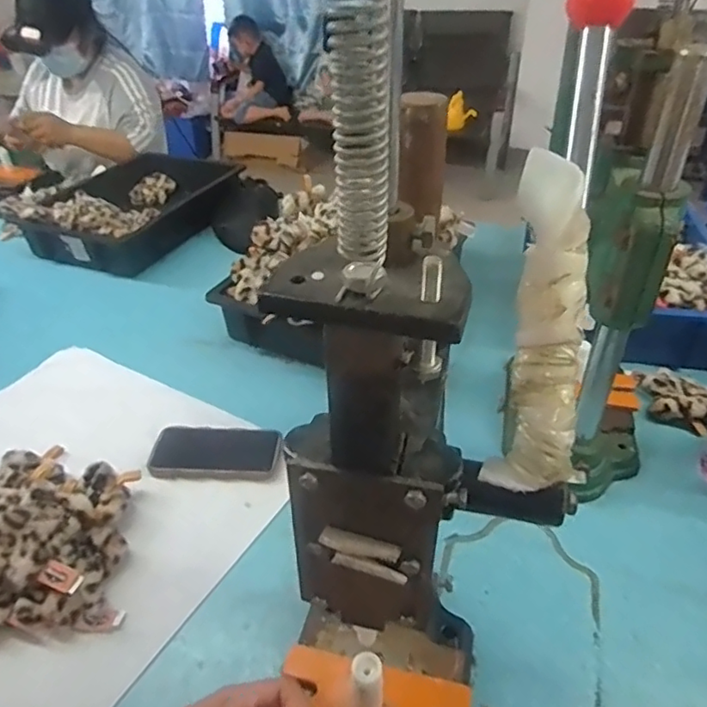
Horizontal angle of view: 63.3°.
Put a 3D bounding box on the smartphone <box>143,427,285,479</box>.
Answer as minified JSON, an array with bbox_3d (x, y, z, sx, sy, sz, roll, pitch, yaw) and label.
[{"bbox_3d":[-0.182,0.129,0.762,0.165,0.011,0.073,0,37,2],"label":"smartphone"}]

